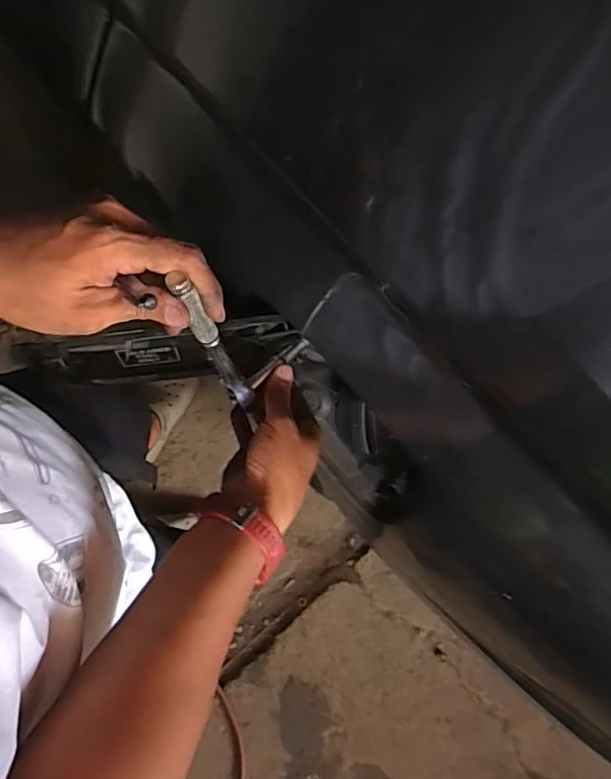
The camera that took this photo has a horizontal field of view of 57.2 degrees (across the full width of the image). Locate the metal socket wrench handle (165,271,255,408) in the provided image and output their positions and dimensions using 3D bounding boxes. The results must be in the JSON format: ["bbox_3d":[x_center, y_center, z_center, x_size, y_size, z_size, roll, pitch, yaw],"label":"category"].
[{"bbox_3d":[-0.065,-0.027,0.413,0.016,0.172,0.014,-28,65,-5],"label":"metal socket wrench handle"}]

